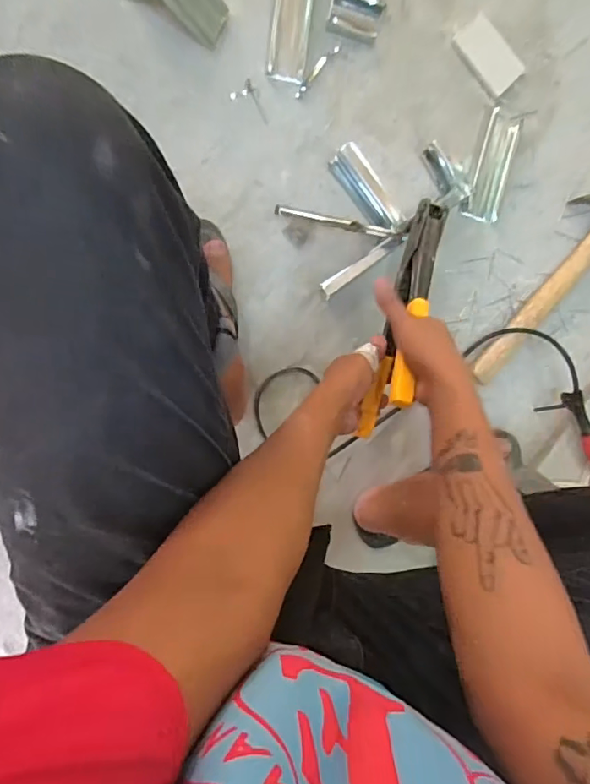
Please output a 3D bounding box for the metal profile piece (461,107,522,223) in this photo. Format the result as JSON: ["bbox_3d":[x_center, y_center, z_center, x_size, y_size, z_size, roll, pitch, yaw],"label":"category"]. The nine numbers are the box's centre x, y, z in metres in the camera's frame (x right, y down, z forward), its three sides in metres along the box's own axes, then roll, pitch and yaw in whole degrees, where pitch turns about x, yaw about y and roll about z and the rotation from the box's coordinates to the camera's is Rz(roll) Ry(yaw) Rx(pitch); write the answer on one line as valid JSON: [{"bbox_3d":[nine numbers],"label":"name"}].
[{"bbox_3d":[0.266,-0.303,0.693,0.050,0.019,0.135,12,95,-9],"label":"metal profile piece"}]

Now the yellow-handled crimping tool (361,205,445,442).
[{"bbox_3d":[0.121,-0.083,0.555,0.031,0.090,0.267,15,85,-3],"label":"yellow-handled crimping tool"}]

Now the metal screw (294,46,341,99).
[{"bbox_3d":[0.028,-0.412,0.661,0.012,0.010,0.080,42,90,-10],"label":"metal screw"}]

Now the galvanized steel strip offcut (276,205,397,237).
[{"bbox_3d":[0.049,-0.207,0.625,0.146,0.021,0.013,12,95,-9],"label":"galvanized steel strip offcut"}]

